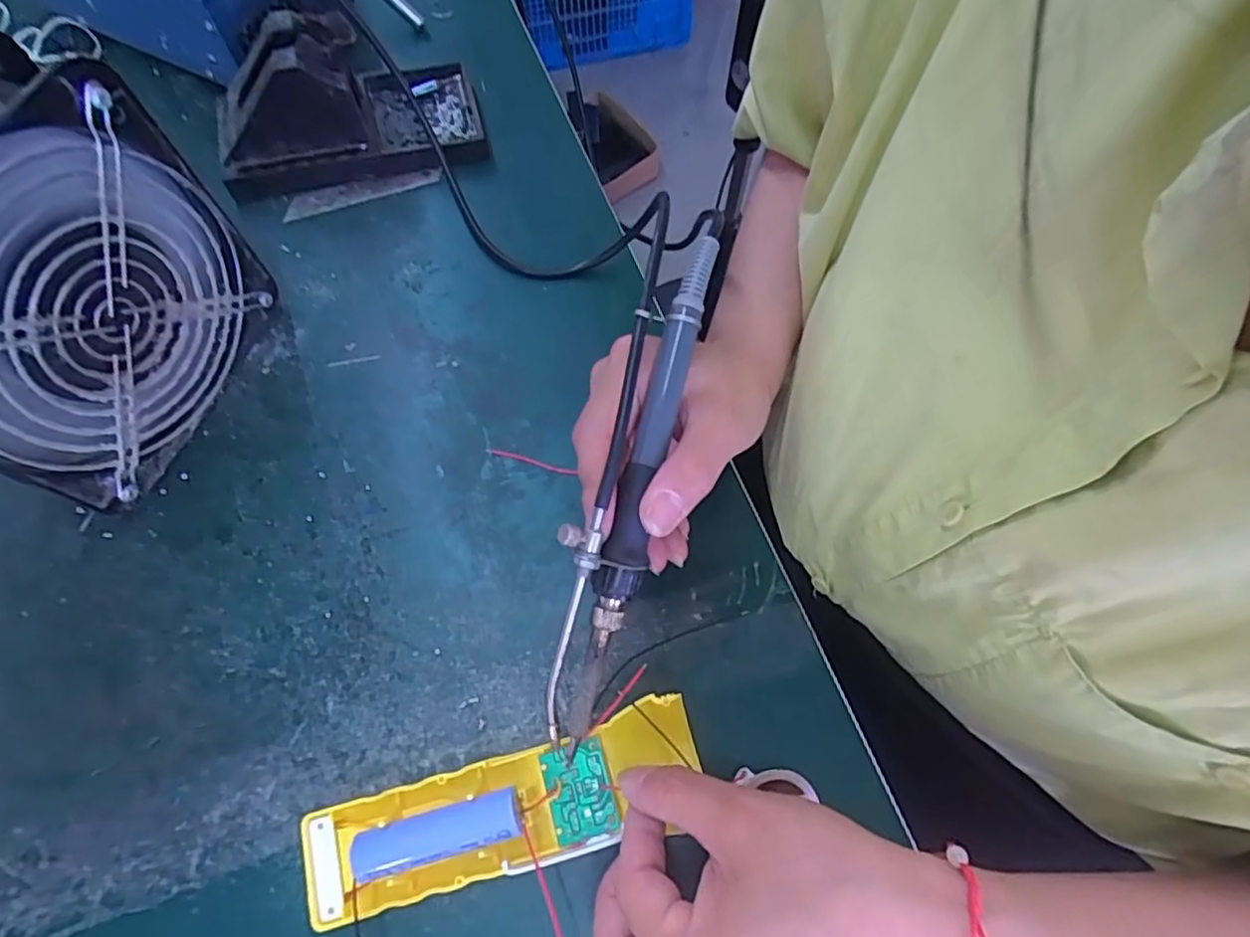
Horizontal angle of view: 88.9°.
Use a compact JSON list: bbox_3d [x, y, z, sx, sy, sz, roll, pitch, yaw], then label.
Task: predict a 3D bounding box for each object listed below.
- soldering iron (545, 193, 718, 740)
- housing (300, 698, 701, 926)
[{"bbox_3d":[0.002,-0.002,0.244,0.029,0.023,0.198,13,85,5],"label":"soldering iron"},{"bbox_3d":[-0.049,0.136,0.257,0.161,0.021,0.043,-20,69,-3],"label":"housing"}]

